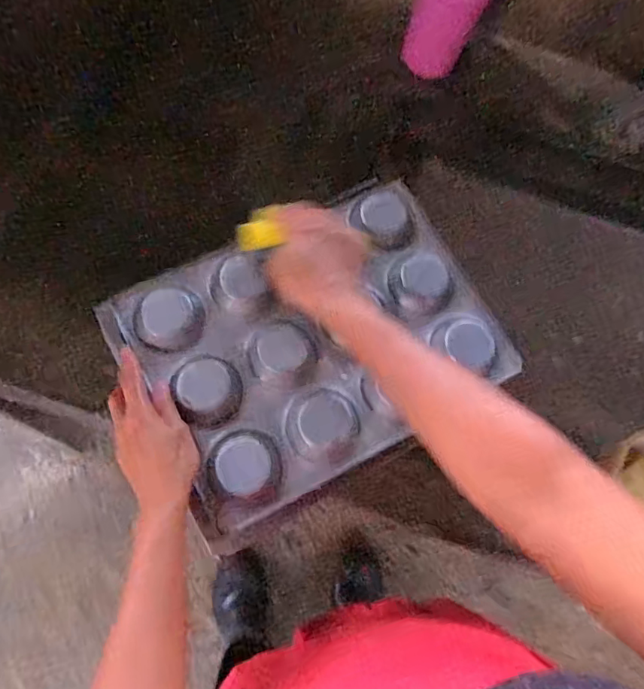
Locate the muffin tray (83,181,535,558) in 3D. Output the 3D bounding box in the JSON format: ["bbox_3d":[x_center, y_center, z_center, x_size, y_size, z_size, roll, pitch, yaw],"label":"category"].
[{"bbox_3d":[-0.003,-0.006,0.516,0.325,0.033,0.237,-28,76,-10],"label":"muffin tray"}]

